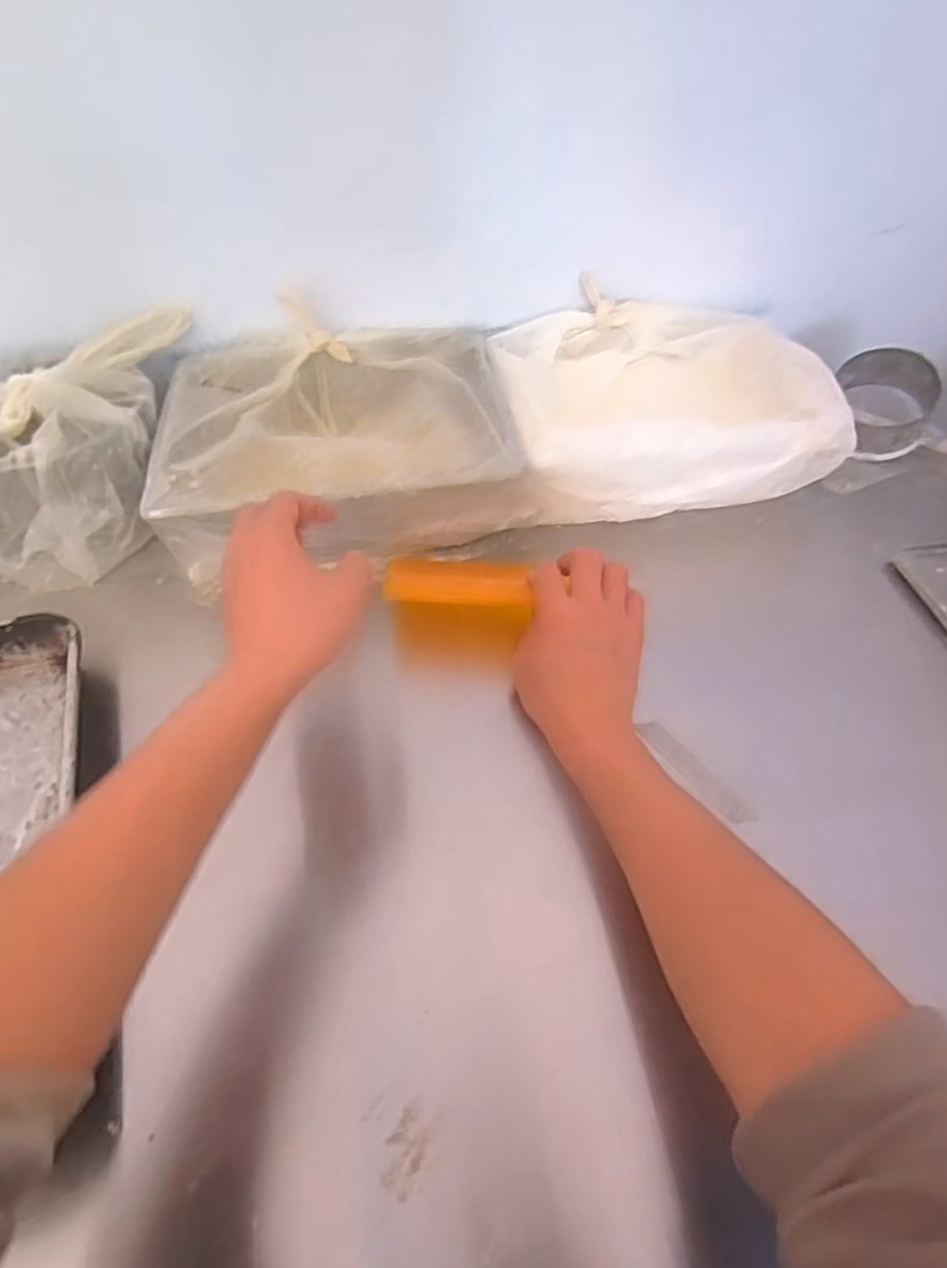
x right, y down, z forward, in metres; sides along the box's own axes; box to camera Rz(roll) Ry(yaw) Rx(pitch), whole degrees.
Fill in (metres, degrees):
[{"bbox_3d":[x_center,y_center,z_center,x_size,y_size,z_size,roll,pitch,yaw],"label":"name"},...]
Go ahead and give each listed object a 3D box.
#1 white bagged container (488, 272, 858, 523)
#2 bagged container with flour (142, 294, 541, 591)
[{"bbox_3d":[0.187,-0.225,0.719,0.312,0.119,0.241,-7,47,-3],"label":"white bagged container"},{"bbox_3d":[-0.128,-0.192,0.683,0.320,0.107,0.264,-7,50,-5],"label":"bagged container with flour"}]

